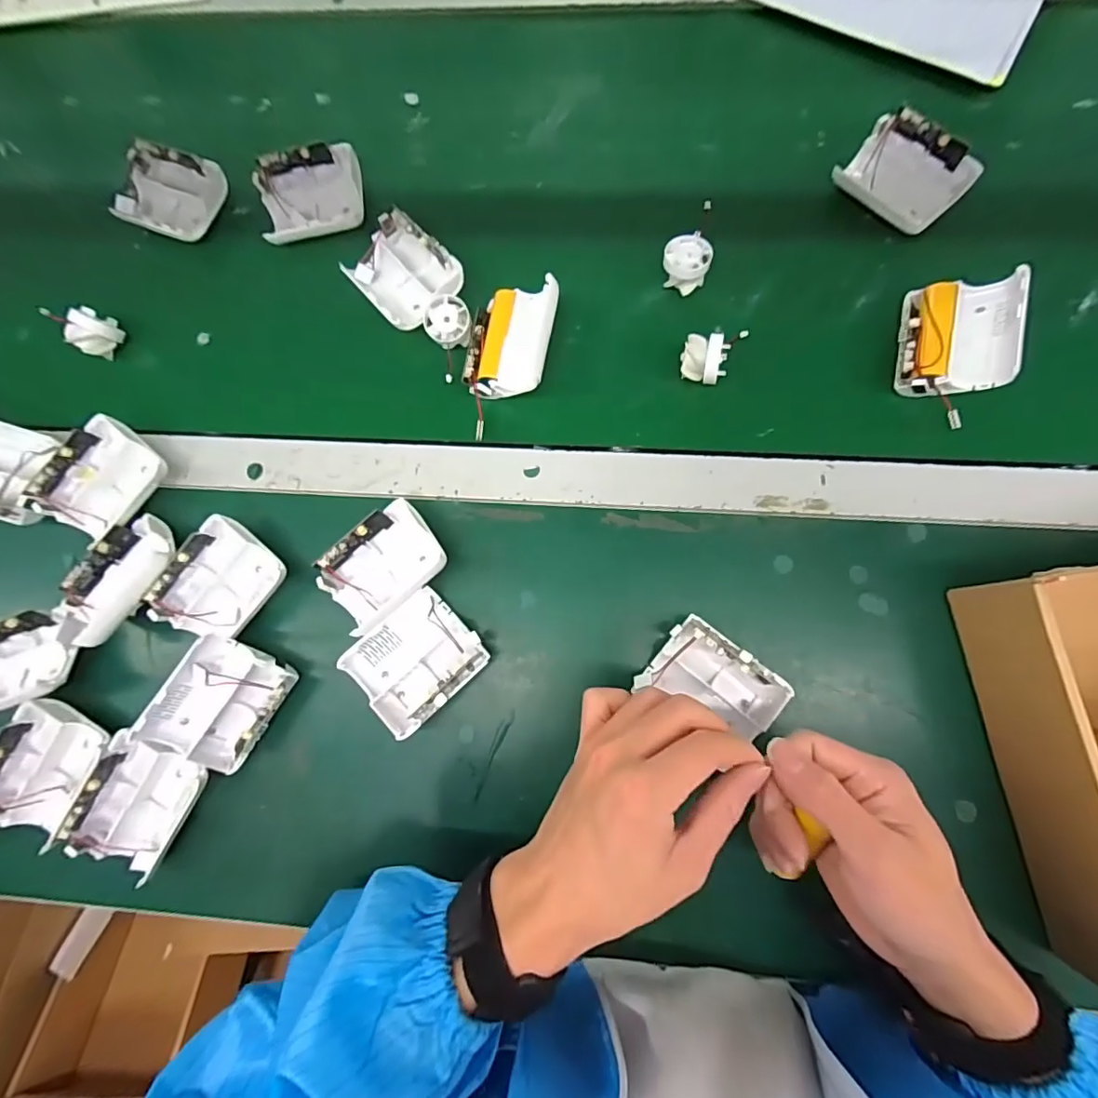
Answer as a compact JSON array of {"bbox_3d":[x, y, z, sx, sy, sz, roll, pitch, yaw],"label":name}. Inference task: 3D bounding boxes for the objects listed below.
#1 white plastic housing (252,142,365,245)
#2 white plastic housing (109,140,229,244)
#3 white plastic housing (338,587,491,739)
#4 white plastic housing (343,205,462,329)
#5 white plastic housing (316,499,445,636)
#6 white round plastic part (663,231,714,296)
[{"bbox_3d":[-0.193,-0.286,0.424,0.082,0.033,0.067,-12,80,2],"label":"white plastic housing"},{"bbox_3d":[-0.317,-0.292,0.434,0.084,0.034,0.068,16,82,6],"label":"white plastic housing"},{"bbox_3d":[-0.090,0.075,0.353,0.078,0.034,0.068,-43,81,-3],"label":"white plastic housing"},{"bbox_3d":[-0.115,-0.215,0.407,0.068,0.031,0.083,-44,81,-4],"label":"white plastic housing"},{"bbox_3d":[-0.117,0.012,0.366,0.081,0.030,0.064,-41,81,-3],"label":"white plastic housing"},{"bbox_3d":[0.105,-0.218,0.397,0.034,0.027,0.032,-1,81,4],"label":"white round plastic part"}]

